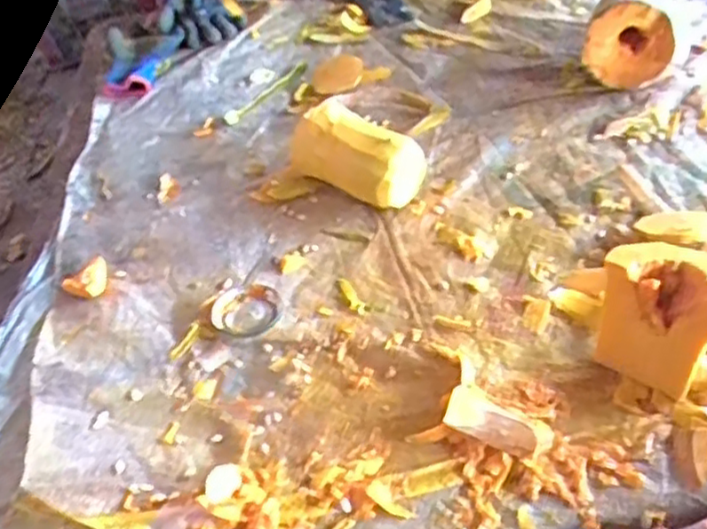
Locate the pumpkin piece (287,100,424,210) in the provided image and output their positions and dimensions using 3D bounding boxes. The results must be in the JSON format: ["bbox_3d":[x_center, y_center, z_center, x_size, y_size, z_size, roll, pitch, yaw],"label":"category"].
[{"bbox_3d":[0.004,-0.115,0.758,0.139,0.087,0.075,27,53,28],"label":"pumpkin piece"}]

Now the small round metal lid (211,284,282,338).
[{"bbox_3d":[-0.102,0.044,0.664,0.065,0.010,0.059,-22,47,-16],"label":"small round metal lid"}]

